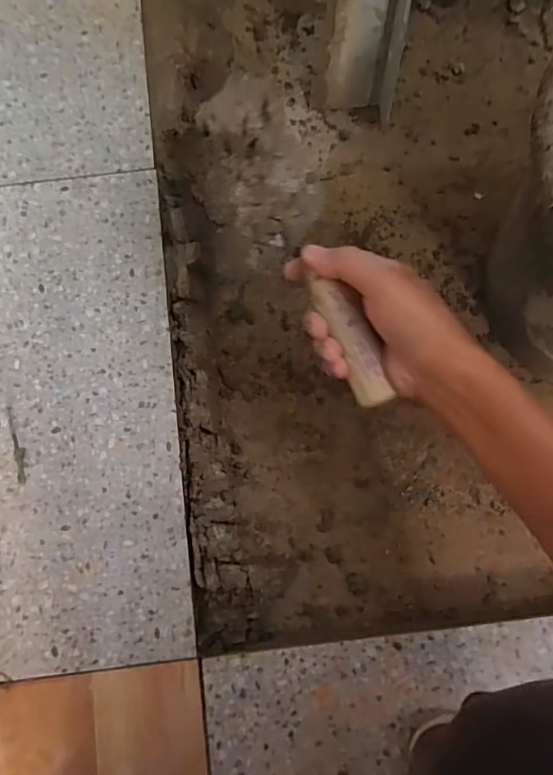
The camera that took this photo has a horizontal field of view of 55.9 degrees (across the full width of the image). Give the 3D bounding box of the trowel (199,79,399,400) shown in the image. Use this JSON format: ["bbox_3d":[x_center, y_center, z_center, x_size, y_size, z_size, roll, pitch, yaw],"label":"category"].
[{"bbox_3d":[0.020,-0.108,0.413,0.102,0.065,0.263,-25,85,-3],"label":"trowel"}]

